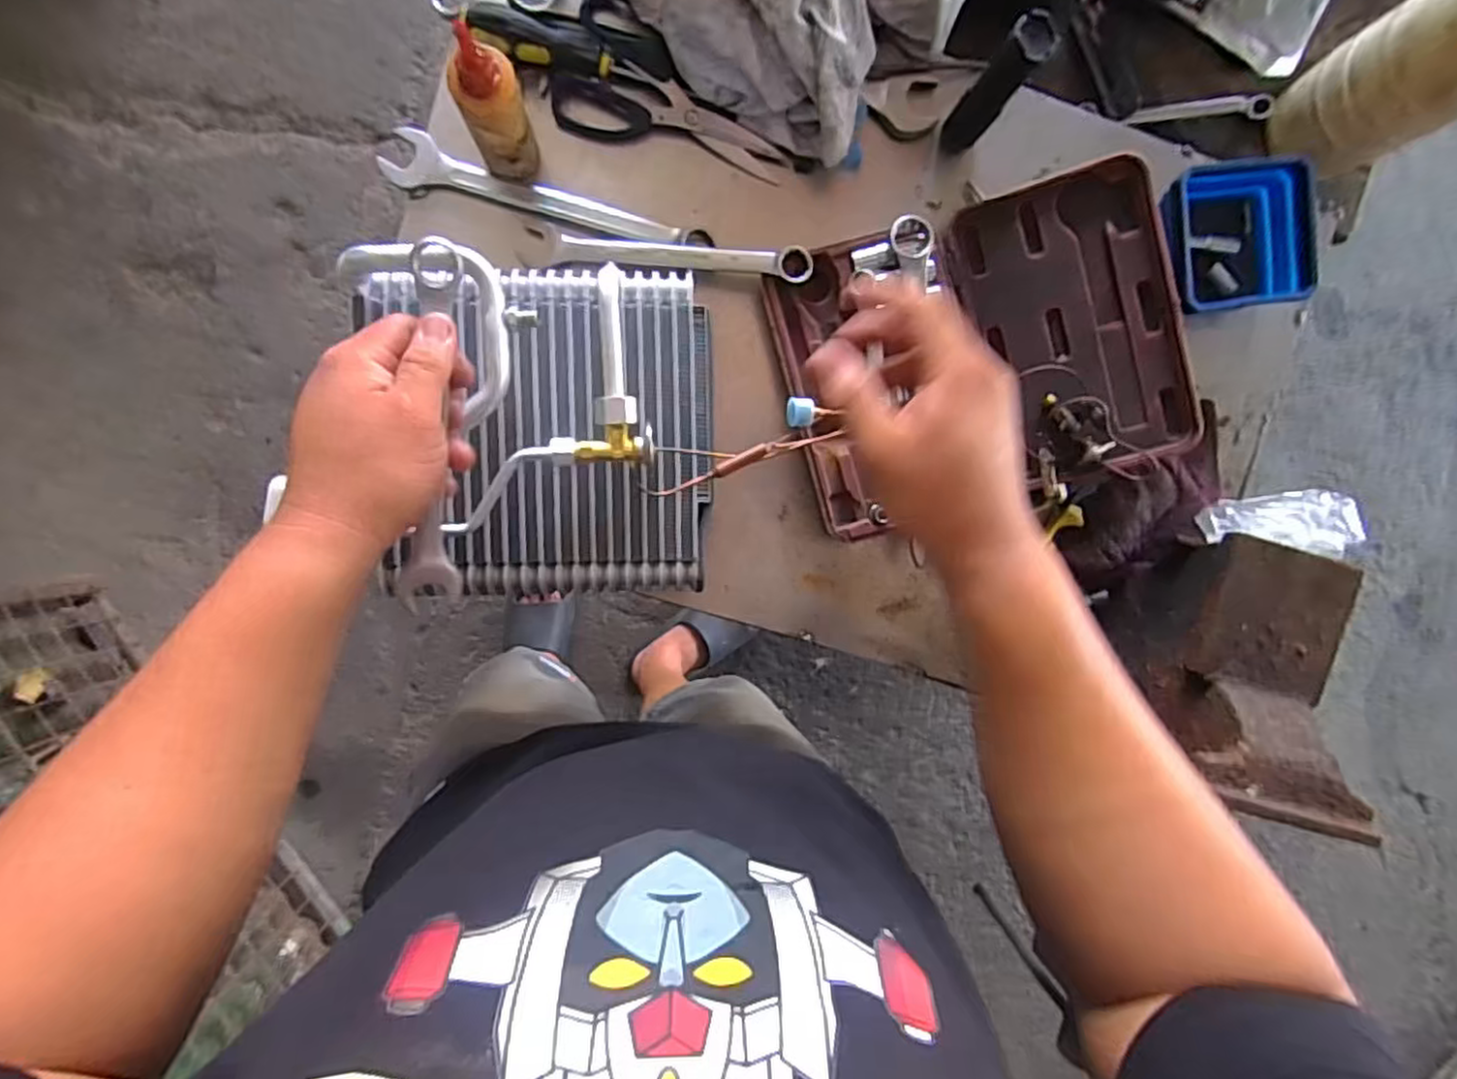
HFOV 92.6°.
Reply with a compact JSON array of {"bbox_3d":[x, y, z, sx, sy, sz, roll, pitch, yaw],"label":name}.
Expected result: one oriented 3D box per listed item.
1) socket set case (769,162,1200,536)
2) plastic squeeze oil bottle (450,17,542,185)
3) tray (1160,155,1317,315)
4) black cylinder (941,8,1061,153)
[{"bbox_3d":[0.202,-0.151,0.558,0.310,0.050,0.234,-13,95,-5],"label":"socket set case"},{"bbox_3d":[-0.162,-0.299,0.489,0.043,0.133,0.039,-22,96,-4],"label":"plastic squeeze oil bottle"},{"bbox_3d":[0.408,-0.250,0.587,0.124,0.065,0.114,-9,95,-5],"label":"tray"},{"bbox_3d":[0.196,-0.332,0.515,0.025,0.130,0.030,-44,97,-1],"label":"black cylinder"}]

